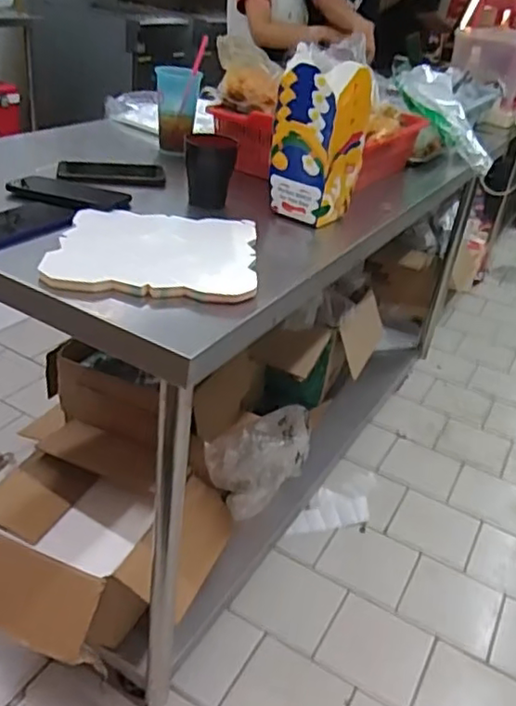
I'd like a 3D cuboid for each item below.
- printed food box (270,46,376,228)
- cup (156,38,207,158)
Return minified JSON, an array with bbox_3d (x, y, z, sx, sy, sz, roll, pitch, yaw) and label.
[{"bbox_3d":[0.090,-0.309,0.934,0.112,0.211,0.096,27,36,29],"label":"printed food box"},{"bbox_3d":[-0.149,-0.476,1.202,0.077,0.180,0.085,10,31,4],"label":"cup"}]

